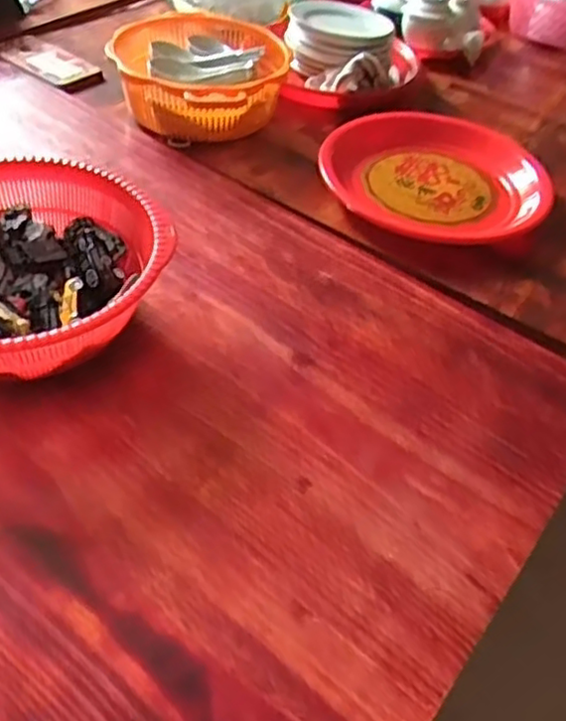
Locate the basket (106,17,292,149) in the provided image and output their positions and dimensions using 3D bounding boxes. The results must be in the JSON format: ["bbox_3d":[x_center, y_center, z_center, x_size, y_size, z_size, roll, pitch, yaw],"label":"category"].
[{"bbox_3d":[-0.104,-0.357,0.873,0.201,0.075,0.255,-1,47,-7],"label":"basket"}]

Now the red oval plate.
[{"bbox_3d":[0.173,-0.211,0.790,0.248,0.040,0.184,0,47,-6],"label":"red oval plate"}]

